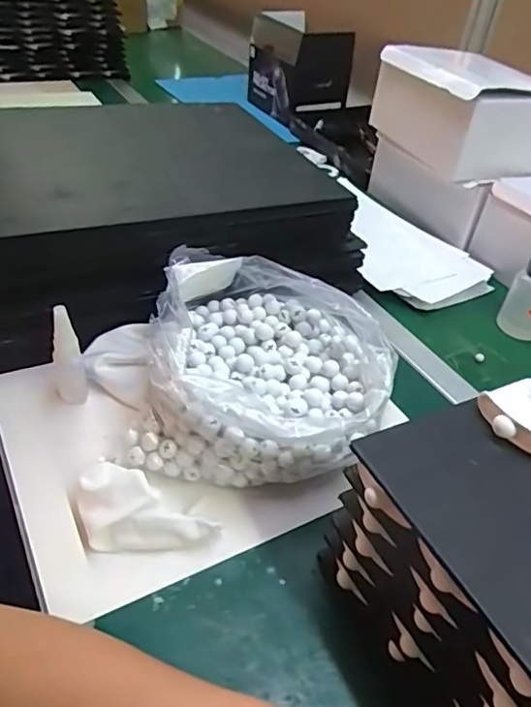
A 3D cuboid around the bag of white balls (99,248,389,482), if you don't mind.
[{"bbox_3d":[-0.004,0.015,0.535,0.223,0.120,0.212,10,39,3],"label":"bag of white balls"}]

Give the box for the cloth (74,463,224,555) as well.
[{"bbox_3d":[-0.097,0.123,0.458,0.114,0.041,0.071,0,40,-9],"label":"cloth"}]

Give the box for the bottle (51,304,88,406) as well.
[{"bbox_3d":[-0.189,0.002,0.531,0.027,0.118,0.023,-12,43,-22],"label":"bottle"}]

